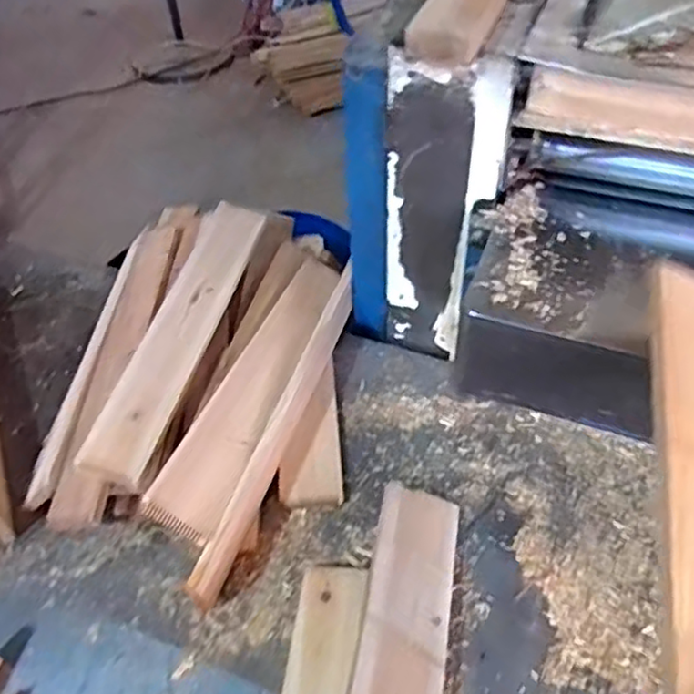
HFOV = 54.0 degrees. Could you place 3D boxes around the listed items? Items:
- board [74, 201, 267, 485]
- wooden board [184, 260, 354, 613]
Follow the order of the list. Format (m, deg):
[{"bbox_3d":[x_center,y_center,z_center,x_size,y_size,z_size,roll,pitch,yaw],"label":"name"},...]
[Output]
[{"bbox_3d":[-0.213,-0.030,0.899,0.077,0.021,0.462,9,49,11],"label":"board"},{"bbox_3d":[-0.076,0.093,0.848,0.020,0.076,0.474,14,50,15],"label":"wooden board"}]

